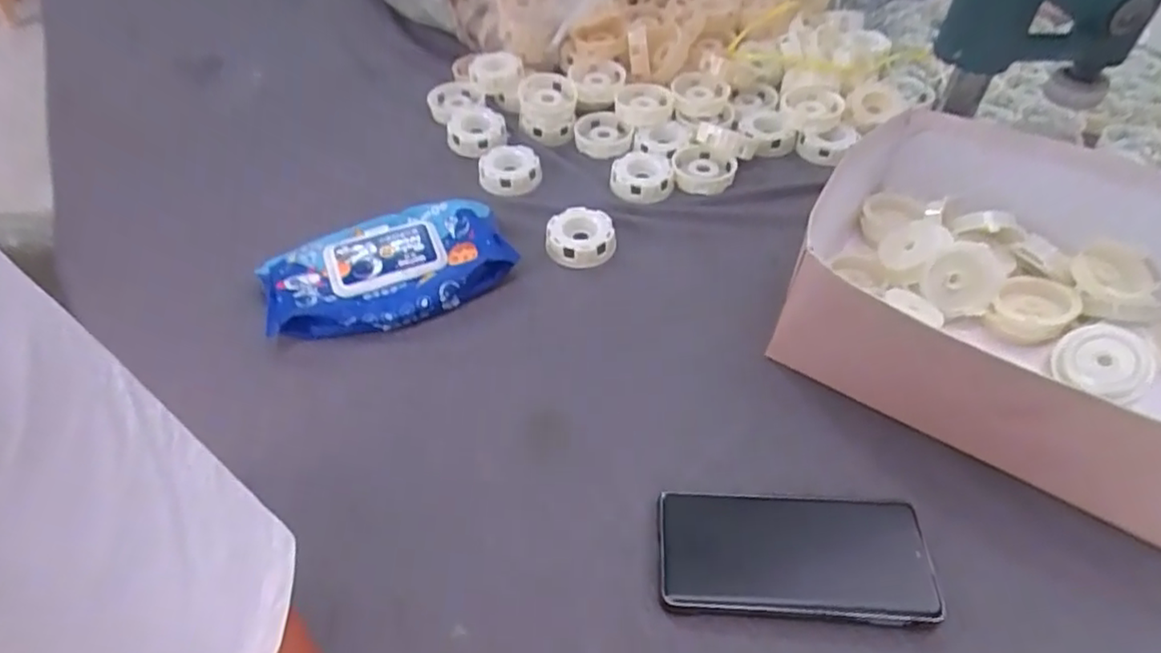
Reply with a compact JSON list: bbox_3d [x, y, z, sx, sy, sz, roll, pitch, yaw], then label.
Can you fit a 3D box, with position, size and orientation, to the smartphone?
[{"bbox_3d":[0.127,0.138,0.383,0.156,0.011,0.071,1,48,4],"label":"smartphone"}]

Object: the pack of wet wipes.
[{"bbox_3d":[-0.161,-0.047,0.537,0.198,0.034,0.115,-22,51,-16],"label":"pack of wet wipes"}]

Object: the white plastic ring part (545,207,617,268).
[{"bbox_3d":[0.000,-0.081,0.575,0.061,0.022,0.061,-4,48,-1],"label":"white plastic ring part"}]

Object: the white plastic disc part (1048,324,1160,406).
[{"bbox_3d":[0.378,0.027,0.459,0.058,0.021,0.057,-12,66,30],"label":"white plastic disc part"}]

